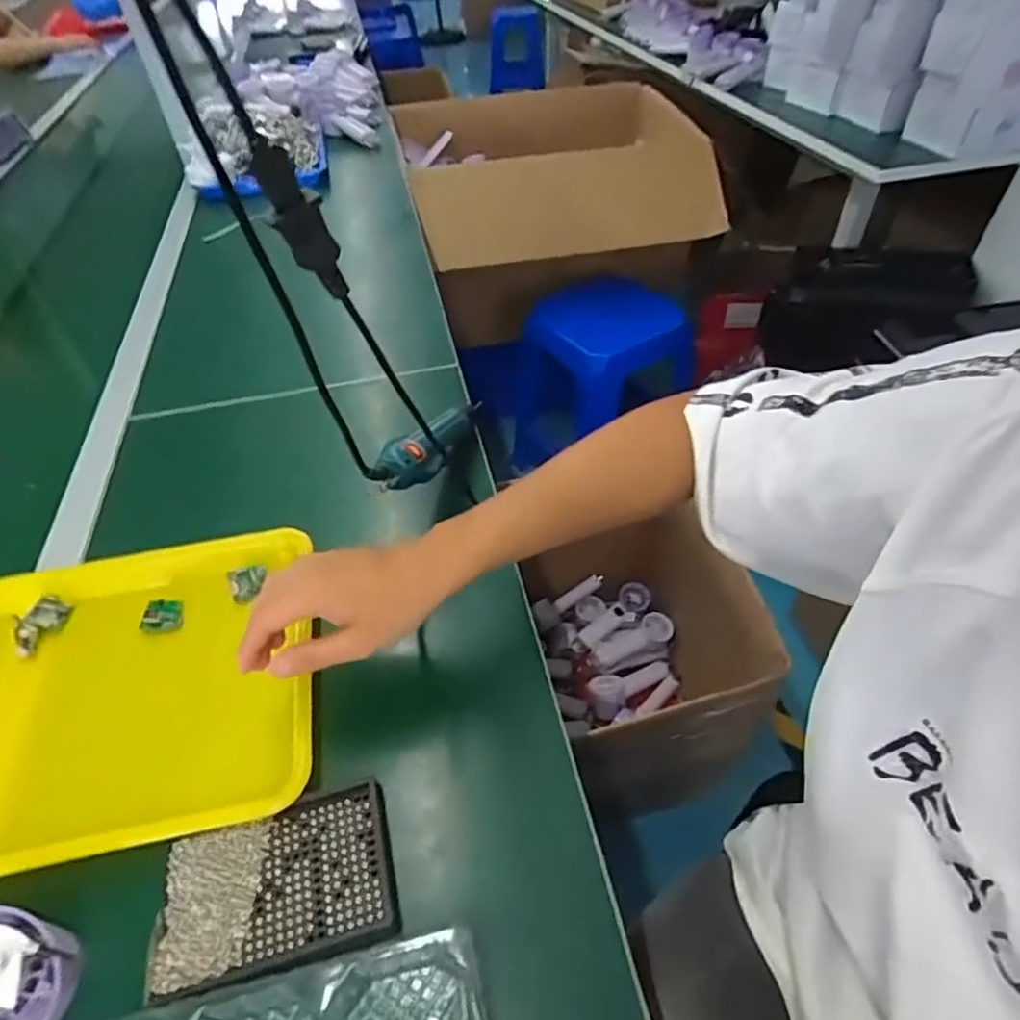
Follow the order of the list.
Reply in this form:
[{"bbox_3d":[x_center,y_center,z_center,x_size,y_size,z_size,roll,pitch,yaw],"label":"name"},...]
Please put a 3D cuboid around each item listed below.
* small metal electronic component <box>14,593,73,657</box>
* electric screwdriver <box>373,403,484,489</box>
[{"bbox_3d":[-0.400,0.095,0.523,0.026,0.024,0.049,16,50,16],"label":"small metal electronic component"},{"bbox_3d":[-0.064,-0.076,0.613,0.037,0.035,0.240,11,28,13],"label":"electric screwdriver"}]

